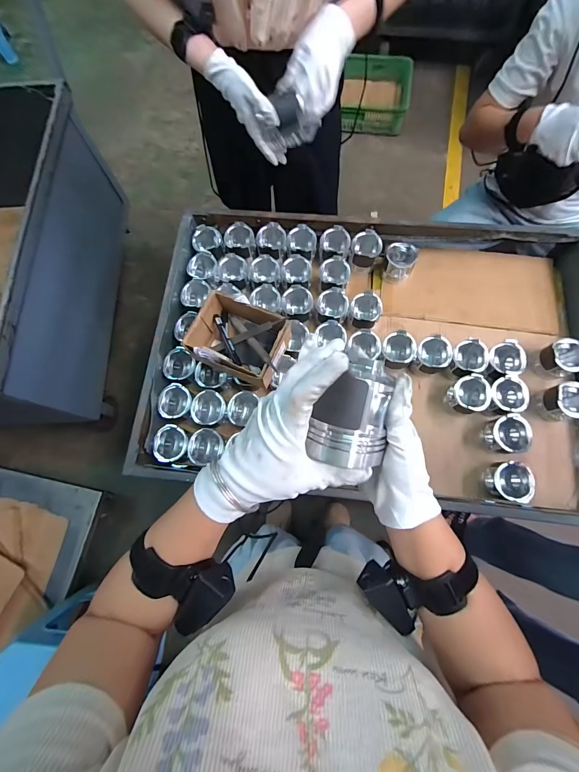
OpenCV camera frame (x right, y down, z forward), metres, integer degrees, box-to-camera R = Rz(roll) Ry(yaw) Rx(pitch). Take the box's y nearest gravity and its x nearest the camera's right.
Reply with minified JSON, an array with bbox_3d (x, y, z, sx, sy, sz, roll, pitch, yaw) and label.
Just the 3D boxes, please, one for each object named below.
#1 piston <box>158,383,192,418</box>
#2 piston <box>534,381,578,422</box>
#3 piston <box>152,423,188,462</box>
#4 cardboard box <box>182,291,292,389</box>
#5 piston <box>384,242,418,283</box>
[{"bbox_3d":[-0.277,0.043,0.816,0.076,0.071,0.082,-1,74,2],"label":"piston"},{"bbox_3d":[0.674,0.040,0.805,0.093,0.087,0.088,-1,74,2],"label":"piston"},{"bbox_3d":[-0.280,0.140,0.790,0.080,0.062,0.085,7,74,4],"label":"piston"},{"bbox_3d":[-0.113,-0.098,0.775,0.200,0.127,0.155,25,76,9],"label":"cardboard box"},{"bbox_3d":[0.310,-0.349,0.932,0.079,0.078,0.077,17,75,7],"label":"piston"}]

